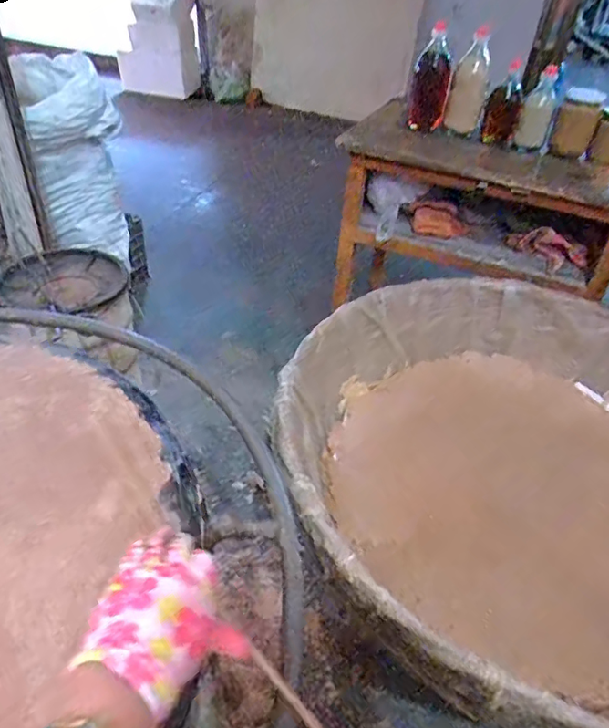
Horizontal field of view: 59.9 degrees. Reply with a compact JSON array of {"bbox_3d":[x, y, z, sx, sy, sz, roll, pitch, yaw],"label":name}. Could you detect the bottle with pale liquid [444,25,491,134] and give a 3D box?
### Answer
[{"bbox_3d":[0.337,-0.567,1.073,0.071,0.179,0.070,14,41,9],"label":"bottle with pale liquid"}]

